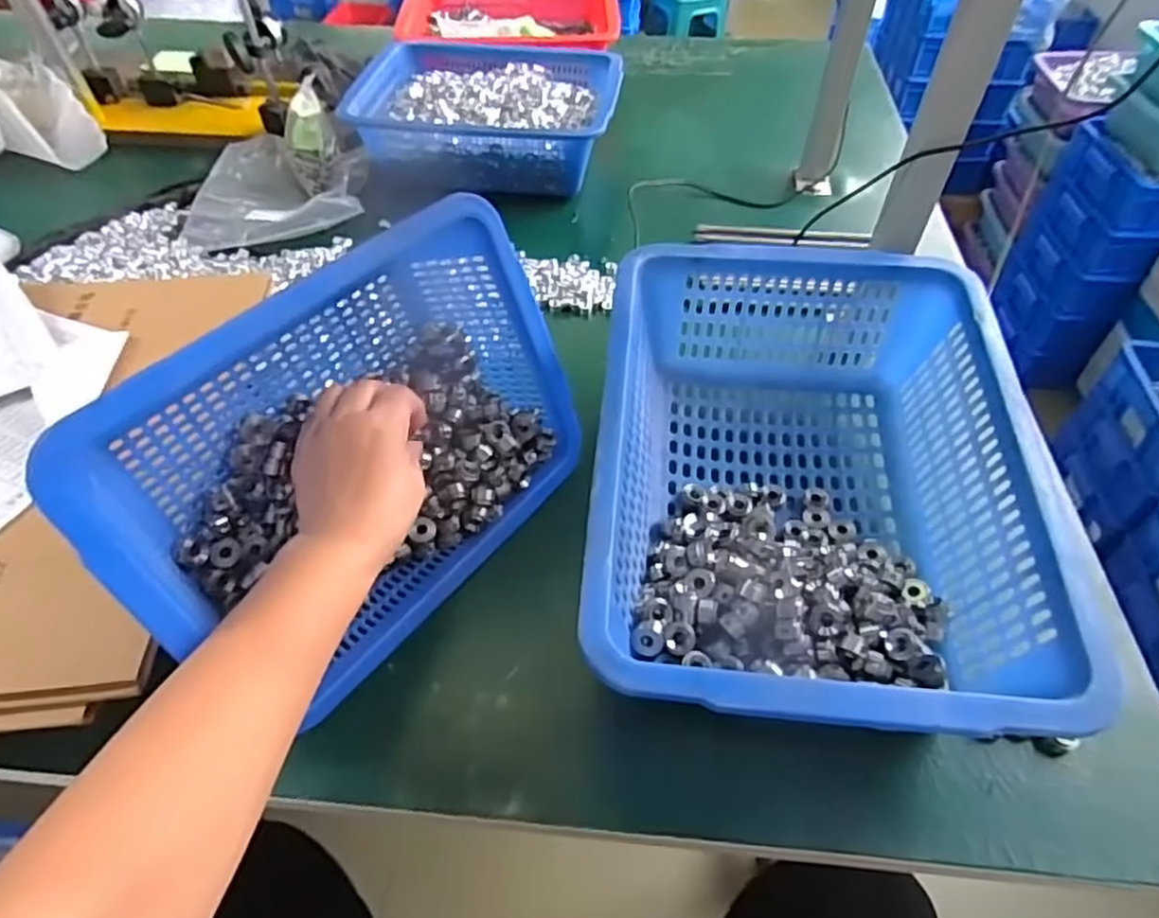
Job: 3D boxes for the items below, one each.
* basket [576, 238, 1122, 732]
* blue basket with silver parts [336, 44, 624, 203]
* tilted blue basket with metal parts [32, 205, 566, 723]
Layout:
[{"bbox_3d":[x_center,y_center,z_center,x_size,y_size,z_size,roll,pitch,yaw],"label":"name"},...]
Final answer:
[{"bbox_3d":[0.144,0.018,0.476,0.262,0.125,0.349,3,50,2],"label":"basket"},{"bbox_3d":[-0.109,-0.427,0.872,0.308,0.089,0.219,6,50,5],"label":"blue basket with silver parts"},{"bbox_3d":[-0.145,-0.003,0.468,0.111,0.229,0.309,7,42,47],"label":"tilted blue basket with metal parts"}]

